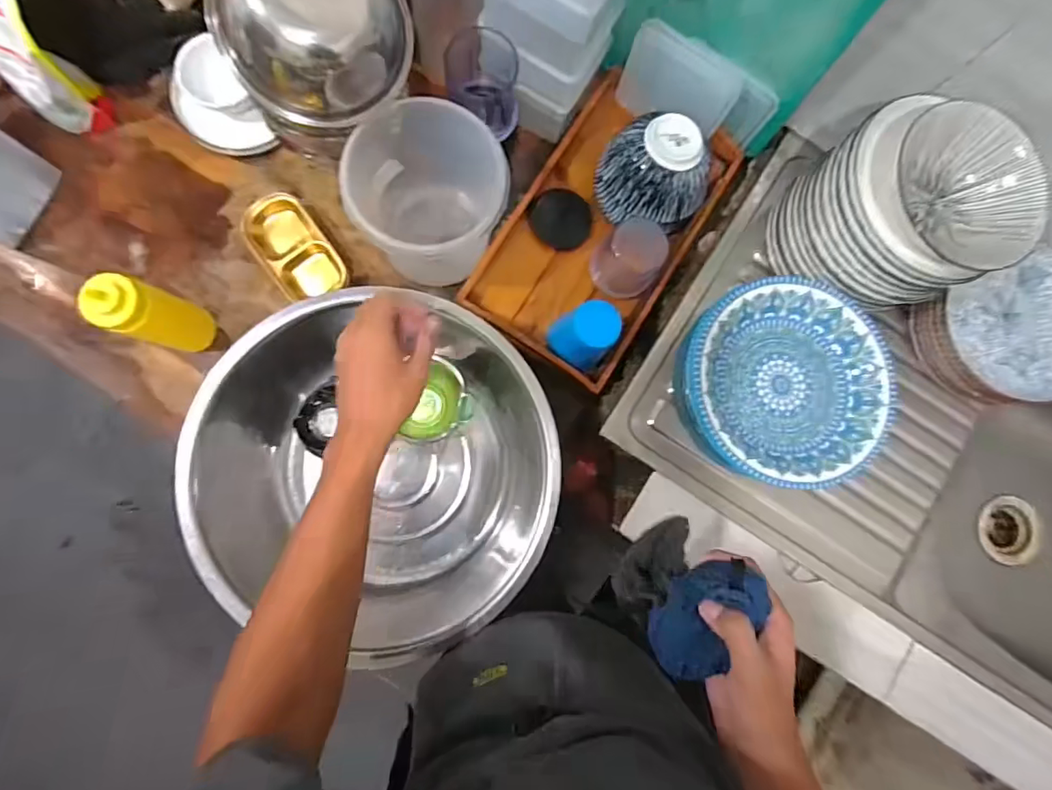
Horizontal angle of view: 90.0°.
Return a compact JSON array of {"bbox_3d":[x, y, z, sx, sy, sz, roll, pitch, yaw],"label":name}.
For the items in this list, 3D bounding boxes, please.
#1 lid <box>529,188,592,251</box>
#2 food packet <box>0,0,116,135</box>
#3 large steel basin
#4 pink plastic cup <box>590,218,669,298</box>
[{"bbox_3d":[0.048,-0.240,0.716,0.082,0.020,0.073,36,83,0],"label":"lid"},{"bbox_3d":[-0.588,-0.412,0.611,0.096,0.166,0.152,-39,89,-7],"label":"food packet"},{"bbox_3d":[-0.167,0.098,0.616,0.383,0.146,0.341,6,84,-4],"label":"large steel basin"},{"bbox_3d":[0.136,-0.176,0.673,0.083,0.088,0.080,0,85,-4],"label":"pink plastic cup"}]

